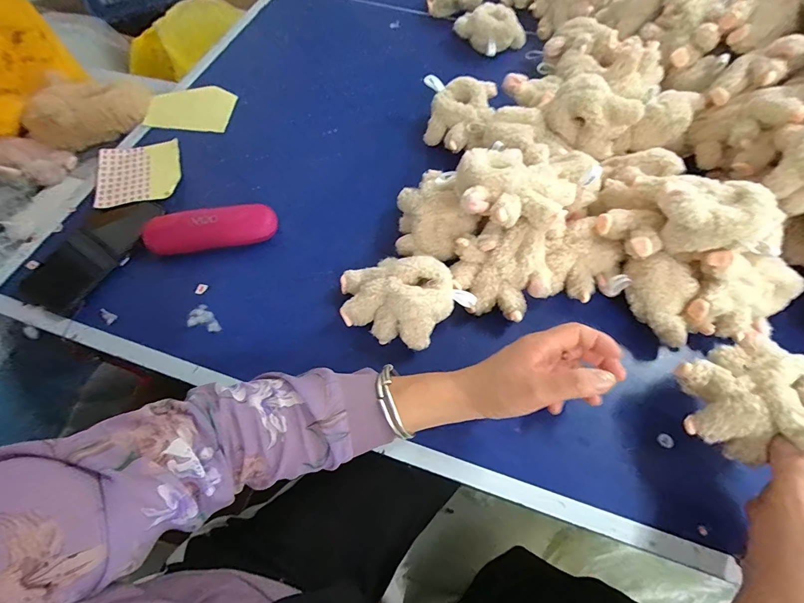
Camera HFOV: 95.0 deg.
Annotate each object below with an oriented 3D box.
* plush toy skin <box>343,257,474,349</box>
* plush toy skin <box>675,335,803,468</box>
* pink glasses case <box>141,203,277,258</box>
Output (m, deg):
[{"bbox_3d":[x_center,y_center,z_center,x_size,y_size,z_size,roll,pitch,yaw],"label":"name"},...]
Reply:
[{"bbox_3d":[-0.003,-0.003,0.392,0.130,0.067,0.088,28,67,13],"label":"plush toy skin"},{"bbox_3d":[0.298,0.084,0.305,0.090,0.054,0.105,-11,64,-5],"label":"plush toy skin"},{"bbox_3d":[-0.233,-0.090,0.448,0.150,0.031,0.044,-12,64,-6],"label":"pink glasses case"}]

